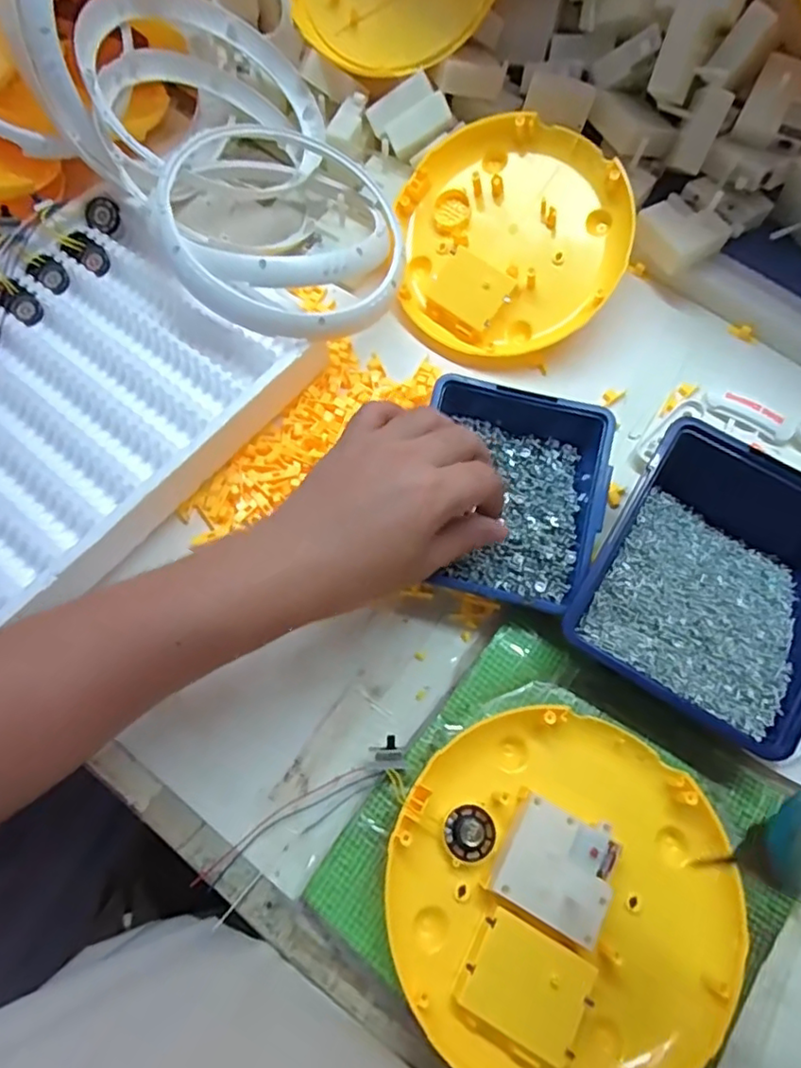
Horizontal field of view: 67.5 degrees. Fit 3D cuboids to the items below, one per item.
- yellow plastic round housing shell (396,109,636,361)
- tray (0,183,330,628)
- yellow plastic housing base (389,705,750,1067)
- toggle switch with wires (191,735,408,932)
[{"bbox_3d":[0.088,-0.233,0.479,0.170,0.040,0.177,0,89,11],"label":"yellow plastic round housing shell"},{"bbox_3d":[-0.262,-0.093,0.419,0.271,0.043,0.333,37,73,11],"label":"tray"},{"bbox_3d":[0.088,0.196,0.329,0.177,0.045,0.182,1,70,-2],"label":"yellow plastic housing base"},{"bbox_3d":[-0.055,0.170,0.346,0.137,0.024,0.035,-30,74,-12],"label":"toggle switch with wires"}]

